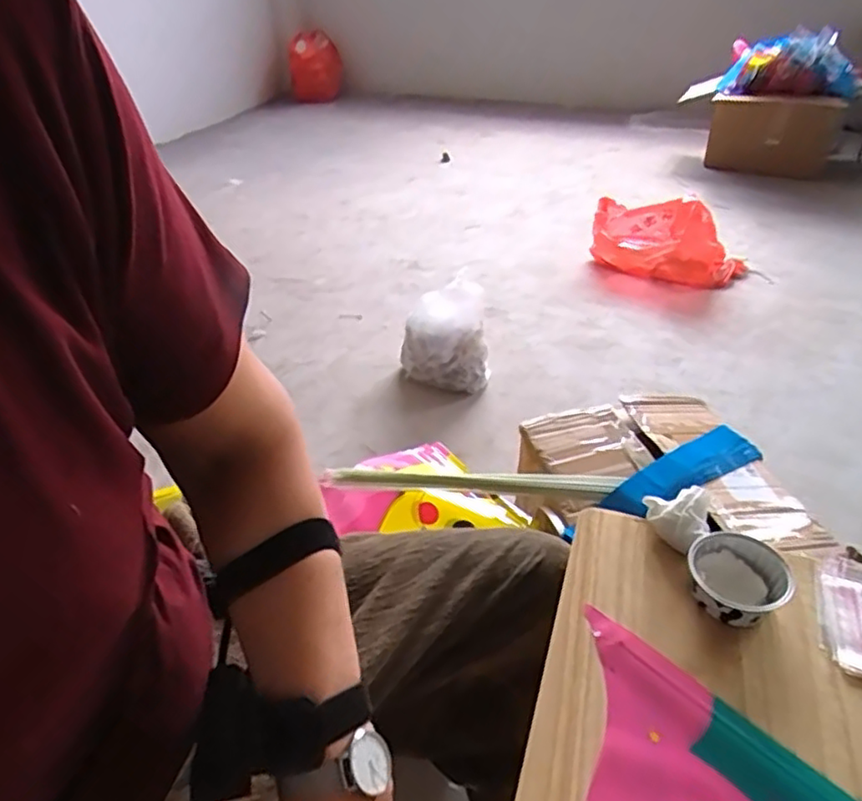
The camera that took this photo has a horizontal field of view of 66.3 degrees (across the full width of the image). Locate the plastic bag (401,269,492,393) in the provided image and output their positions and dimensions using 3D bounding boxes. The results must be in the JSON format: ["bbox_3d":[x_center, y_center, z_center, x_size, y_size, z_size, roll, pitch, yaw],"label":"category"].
[{"bbox_3d":[0.035,-0.169,1.740,0.224,0.256,0.218,-5,37,-5],"label":"plastic bag"}]

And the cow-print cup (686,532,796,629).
[{"bbox_3d":[0.266,0.158,0.577,0.080,0.036,0.080,-1,36,0],"label":"cow-print cup"}]

